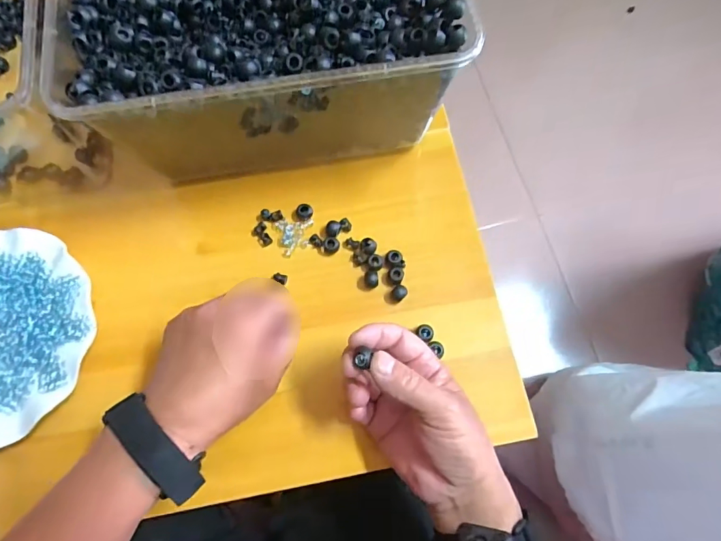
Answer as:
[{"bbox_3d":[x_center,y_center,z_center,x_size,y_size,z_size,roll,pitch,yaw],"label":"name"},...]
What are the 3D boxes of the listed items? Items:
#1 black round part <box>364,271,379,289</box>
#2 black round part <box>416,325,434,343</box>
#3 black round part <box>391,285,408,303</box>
[{"bbox_3d":[0.010,0.008,0.398,0.013,0.011,0.015,4,73,1],"label":"black round part"},{"bbox_3d":[0.056,0.054,0.386,0.014,0.016,0.013,0,73,0],"label":"black round part"},{"bbox_3d":[0.034,0.020,0.395,0.012,0.011,0.014,31,75,9],"label":"black round part"}]

